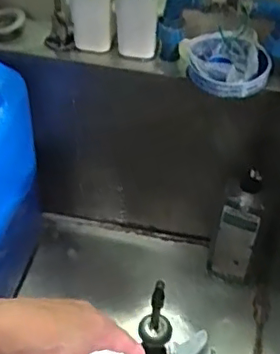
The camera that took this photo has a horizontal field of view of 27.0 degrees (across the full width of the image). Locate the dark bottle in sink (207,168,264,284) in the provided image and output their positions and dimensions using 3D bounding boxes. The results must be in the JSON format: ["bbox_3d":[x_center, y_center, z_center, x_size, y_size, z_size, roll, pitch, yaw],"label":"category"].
[{"bbox_3d":[0.170,0.083,1.024,0.081,0.256,0.080,8,46,6],"label":"dark bottle in sink"}]

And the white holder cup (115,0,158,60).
[{"bbox_3d":[0.001,-0.248,0.889,0.069,0.115,0.071,7,46,5],"label":"white holder cup"}]

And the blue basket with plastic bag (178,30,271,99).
[{"bbox_3d":[0.134,-0.169,0.866,0.123,0.051,0.115,1,45,-1],"label":"blue basket with plastic bag"}]

